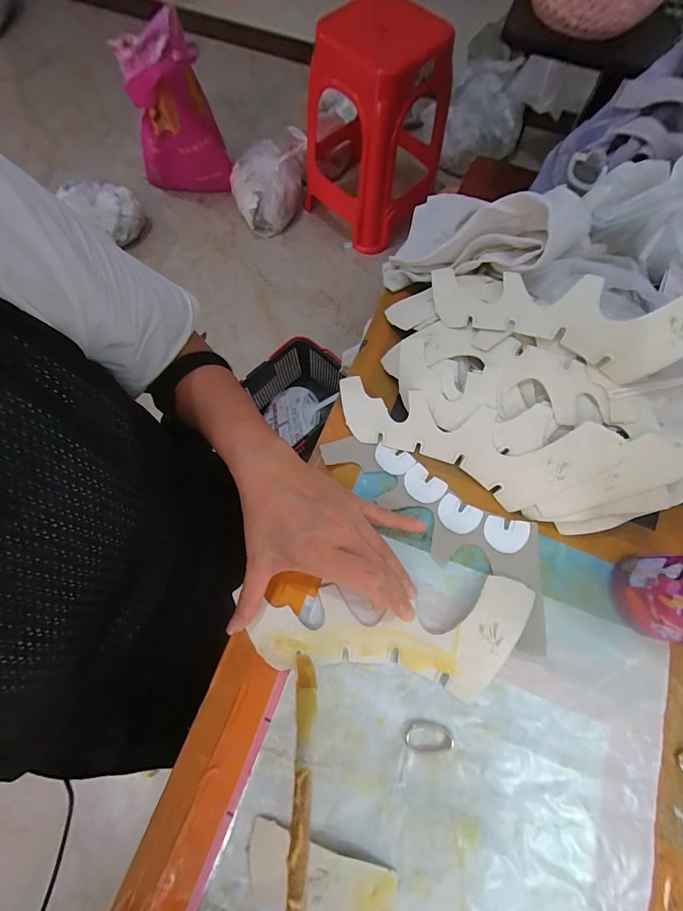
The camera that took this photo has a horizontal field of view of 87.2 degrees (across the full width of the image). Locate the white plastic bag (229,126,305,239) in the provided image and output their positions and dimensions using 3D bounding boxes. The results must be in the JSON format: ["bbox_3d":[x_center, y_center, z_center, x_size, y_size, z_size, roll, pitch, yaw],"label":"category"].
[{"bbox_3d":[-0.260,-0.971,1.279,0.252,0.148,0.367,4,73,0],"label":"white plastic bag"}]

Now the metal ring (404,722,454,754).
[{"bbox_3d":[0.063,0.202,0.256,0.034,0.004,0.019,-3,74,-2],"label":"metal ring"}]

